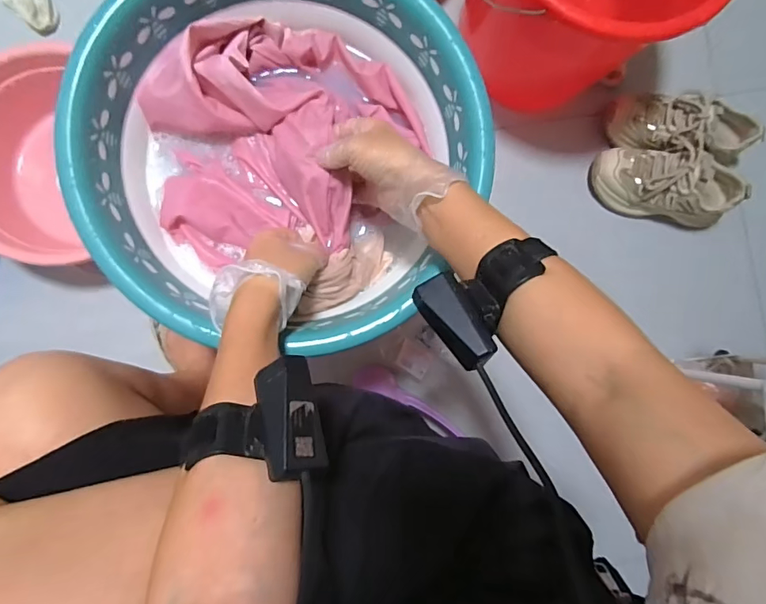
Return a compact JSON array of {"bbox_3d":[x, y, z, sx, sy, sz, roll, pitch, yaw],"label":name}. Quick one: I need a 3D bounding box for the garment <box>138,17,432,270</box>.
[{"bbox_3d":[-0.094,-0.168,0.460,0.261,0.067,0.228,-10,89,-6],"label":"garment"}]

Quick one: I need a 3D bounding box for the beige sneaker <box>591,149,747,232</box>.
[{"bbox_3d":[0.497,-0.198,0.793,0.249,0.115,0.094,9,87,-6],"label":"beige sneaker"}]

